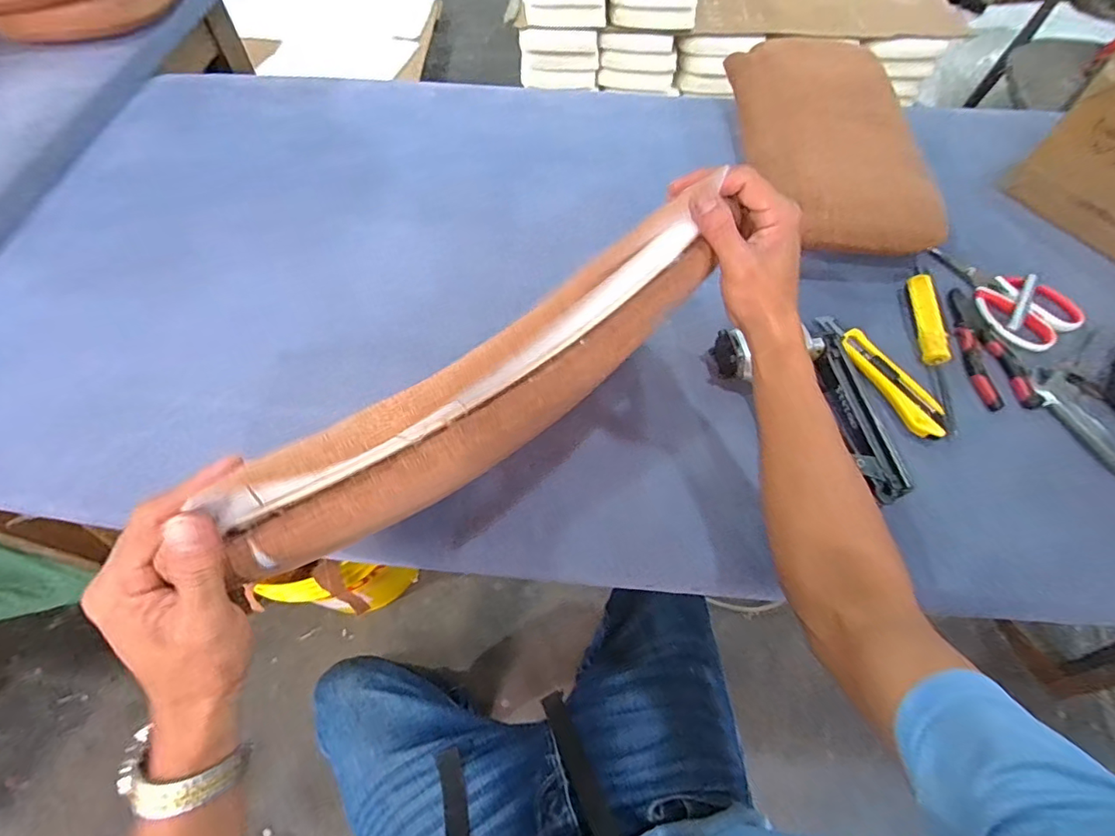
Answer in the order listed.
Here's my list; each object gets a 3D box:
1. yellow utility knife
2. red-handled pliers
[{"bbox_3d":[0.326,-0.047,0.524,0.037,0.015,0.161,-25,64,-14],"label":"yellow utility knife"},{"bbox_3d":[0.451,-0.075,0.548,0.056,0.012,0.151,1,60,0],"label":"red-handled pliers"}]

